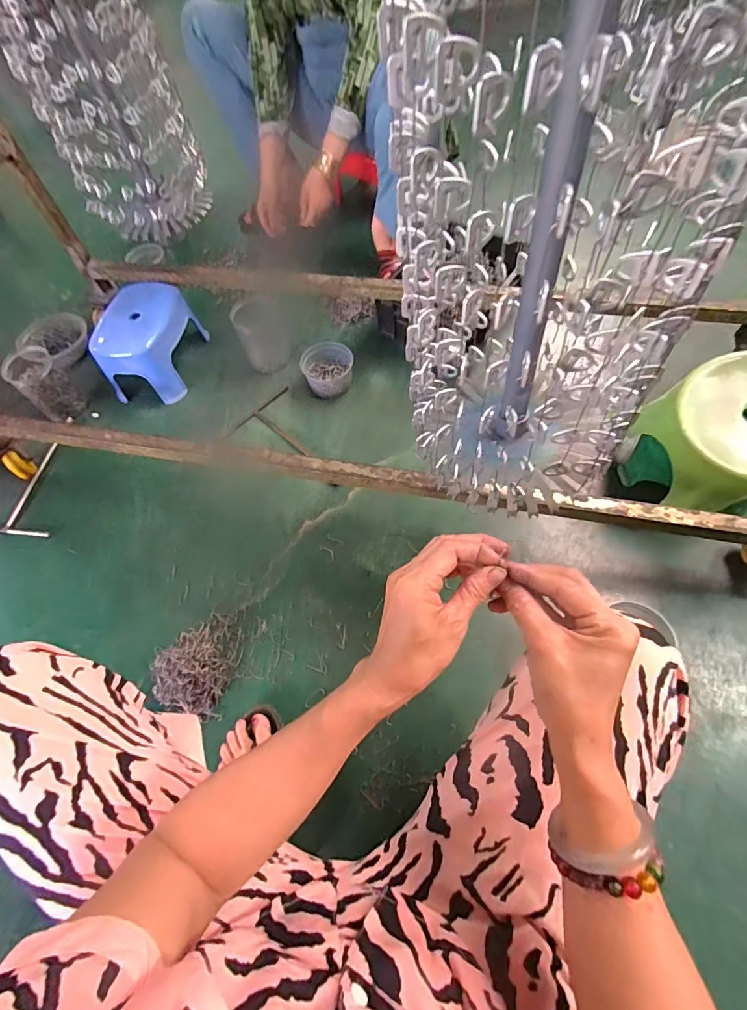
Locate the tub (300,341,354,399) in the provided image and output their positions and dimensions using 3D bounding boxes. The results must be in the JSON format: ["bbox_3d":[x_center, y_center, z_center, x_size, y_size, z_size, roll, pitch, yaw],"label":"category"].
[{"bbox_3d":[-0.101,-0.308,0.998,0.111,0.068,0.106,-2,61,3],"label":"tub"}]

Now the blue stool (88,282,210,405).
[{"bbox_3d":[-0.526,-0.375,1.024,0.175,0.151,0.230,1,61,5],"label":"blue stool"}]

